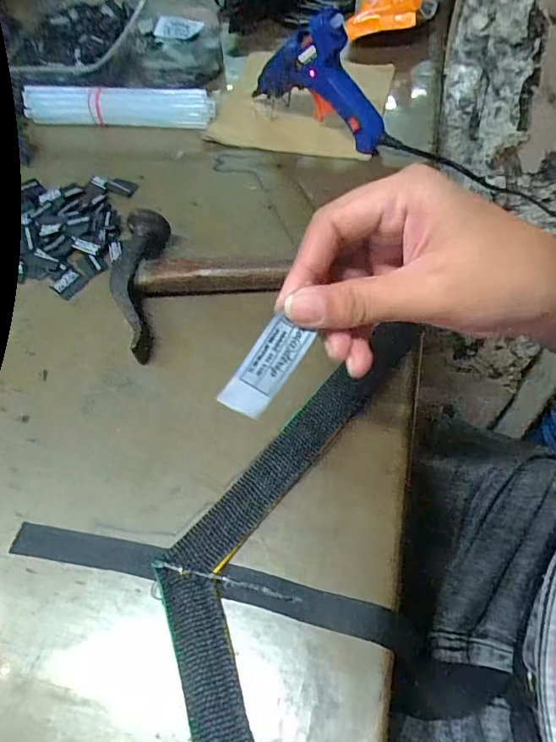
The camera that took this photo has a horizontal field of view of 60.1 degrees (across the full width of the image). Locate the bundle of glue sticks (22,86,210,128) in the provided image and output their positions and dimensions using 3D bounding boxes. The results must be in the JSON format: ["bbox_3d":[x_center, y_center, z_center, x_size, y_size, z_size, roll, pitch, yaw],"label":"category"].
[{"bbox_3d":[-0.157,-0.258,0.472,0.185,0.031,0.026,4,58,7],"label":"bundle of glue sticks"}]

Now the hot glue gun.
[{"bbox_3d":[0.034,-0.252,0.411,0.132,0.097,0.023,33,65,22],"label":"hot glue gun"}]

